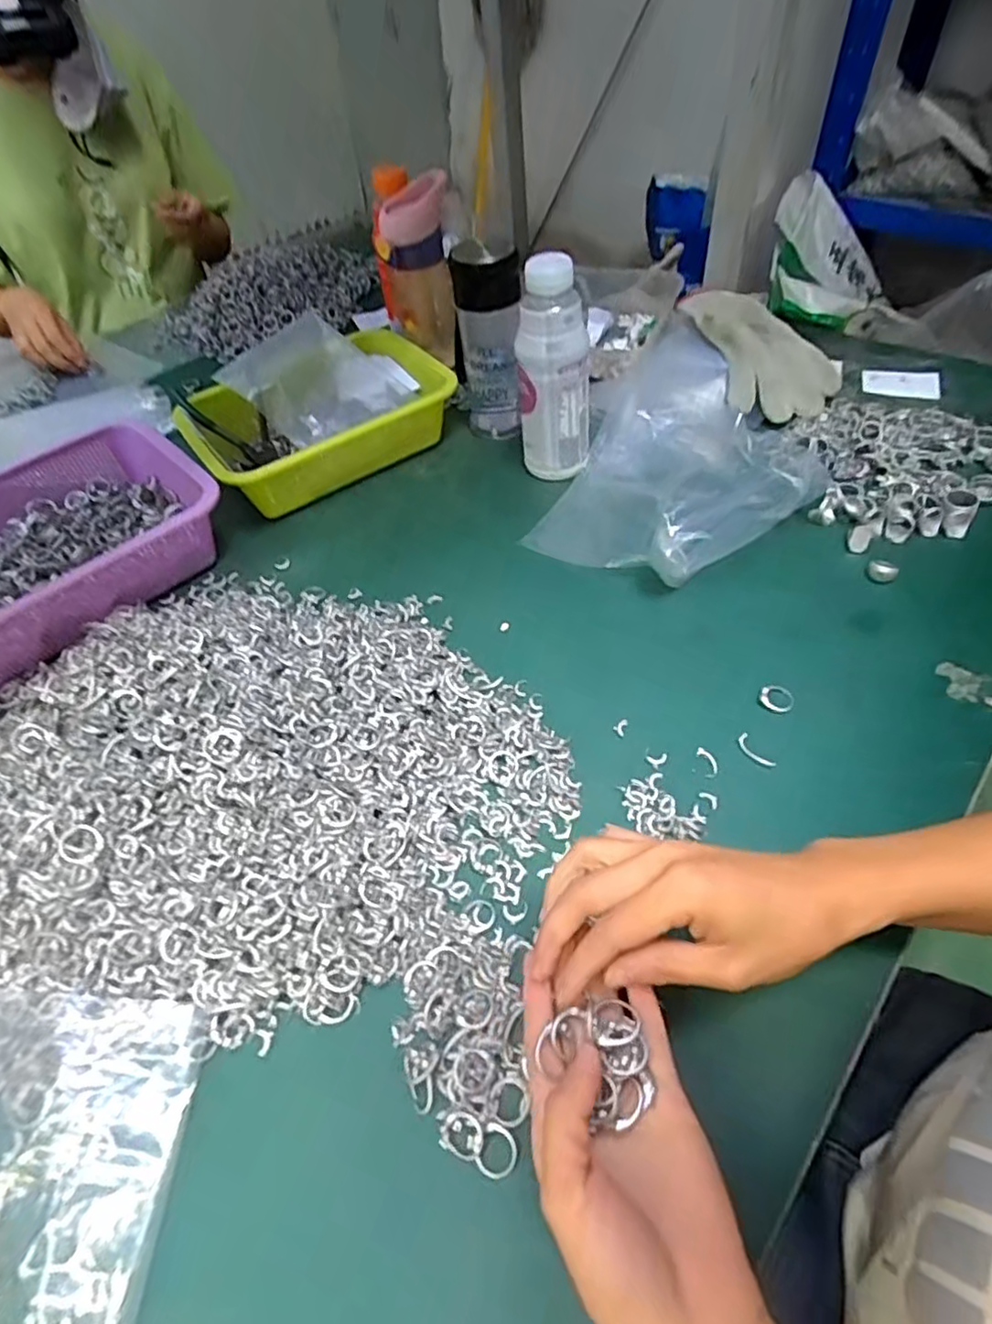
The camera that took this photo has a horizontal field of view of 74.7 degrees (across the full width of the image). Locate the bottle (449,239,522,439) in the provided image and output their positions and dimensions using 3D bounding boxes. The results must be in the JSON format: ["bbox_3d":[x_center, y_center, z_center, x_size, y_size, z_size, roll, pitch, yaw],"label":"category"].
[{"bbox_3d":[-0.006,-0.330,0.678,0.063,0.192,0.056,-1,52,4],"label":"bottle"}]

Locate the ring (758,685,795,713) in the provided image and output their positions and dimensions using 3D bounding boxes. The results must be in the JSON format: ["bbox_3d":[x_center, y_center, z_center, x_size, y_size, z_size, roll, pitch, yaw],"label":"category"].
[{"bbox_3d":[0.204,0.026,0.473,0.025,0.004,0.022,11,53,13],"label":"ring"}]

